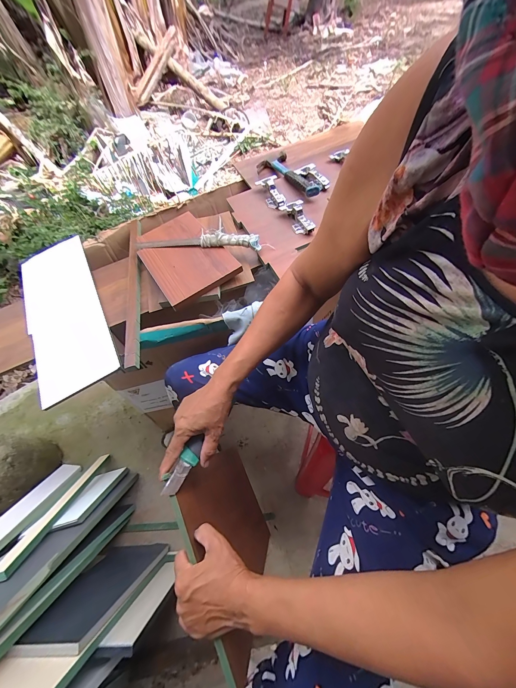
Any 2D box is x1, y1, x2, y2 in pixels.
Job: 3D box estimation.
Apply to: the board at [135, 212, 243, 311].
[{"bbox_3d":[-0.172,-0.205,0.640,0.167,0.021,0.255,-31,60,-14],"label":"board"}]

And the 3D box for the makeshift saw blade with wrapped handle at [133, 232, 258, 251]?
[{"bbox_3d":[-0.144,-0.238,0.642,0.302,0.040,0.021,5,50,8],"label":"makeshift saw blade with wrapped handle"}]

